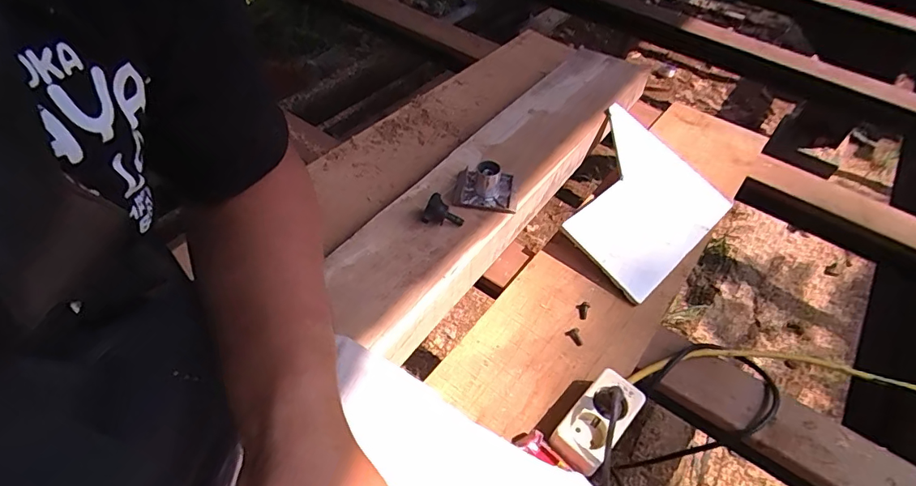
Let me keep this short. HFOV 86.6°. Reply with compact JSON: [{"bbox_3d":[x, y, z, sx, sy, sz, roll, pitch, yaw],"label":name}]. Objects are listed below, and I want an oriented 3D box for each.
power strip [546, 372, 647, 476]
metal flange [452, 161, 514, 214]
[{"bbox_3d":[0.152,0.197,0.533,0.054,0.041,0.114,37,56,25],"label":"power strip"},{"bbox_3d":[0.040,-0.081,0.683,0.090,0.047,0.092,11,50,5],"label":"metal flange"}]

